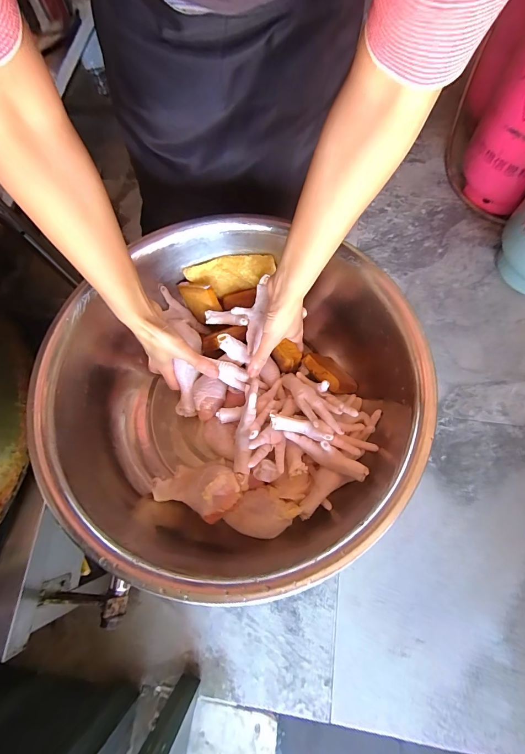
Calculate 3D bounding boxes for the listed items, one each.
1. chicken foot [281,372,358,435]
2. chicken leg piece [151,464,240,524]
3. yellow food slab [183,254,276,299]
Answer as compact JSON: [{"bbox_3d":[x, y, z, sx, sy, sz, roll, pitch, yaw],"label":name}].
[{"bbox_3d":[0.066,0.023,0.437,0.053,0.024,0.121,-33,43,-9],"label":"chicken foot"},{"bbox_3d":[-0.081,0.144,0.425,0.124,0.036,0.063,-6,69,32],"label":"chicken leg piece"},{"bbox_3d":[-0.047,-0.151,0.499,0.125,0.052,0.015,-10,35,4],"label":"yellow food slab"}]

